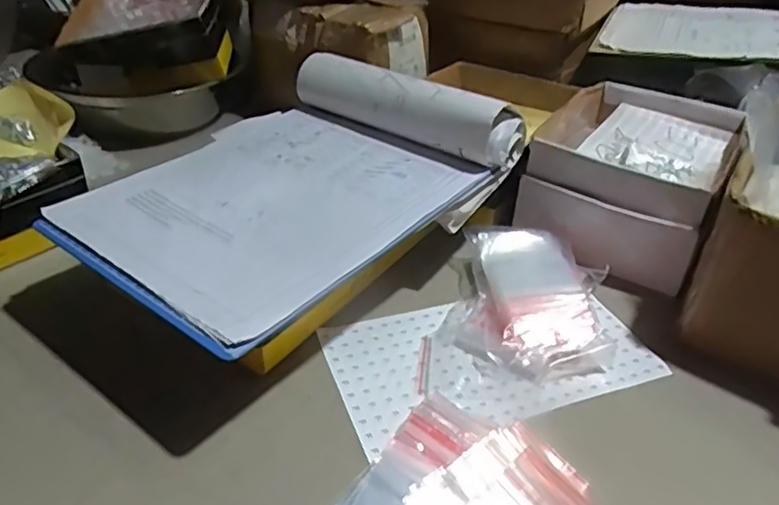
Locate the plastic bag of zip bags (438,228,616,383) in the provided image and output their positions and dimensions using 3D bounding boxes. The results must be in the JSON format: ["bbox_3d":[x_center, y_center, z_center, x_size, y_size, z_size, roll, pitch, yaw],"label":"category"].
[{"bbox_3d":[0.113,0.036,0.493,0.128,0.034,0.155,7,34,6],"label":"plastic bag of zip bags"}]

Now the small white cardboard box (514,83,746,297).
[{"bbox_3d":[0.236,-0.083,0.610,0.150,0.085,0.269,19,37,23],"label":"small white cardboard box"}]

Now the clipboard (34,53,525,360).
[{"bbox_3d":[-0.077,-0.071,0.475,0.235,0.061,0.314,26,40,31],"label":"clipboard"}]

